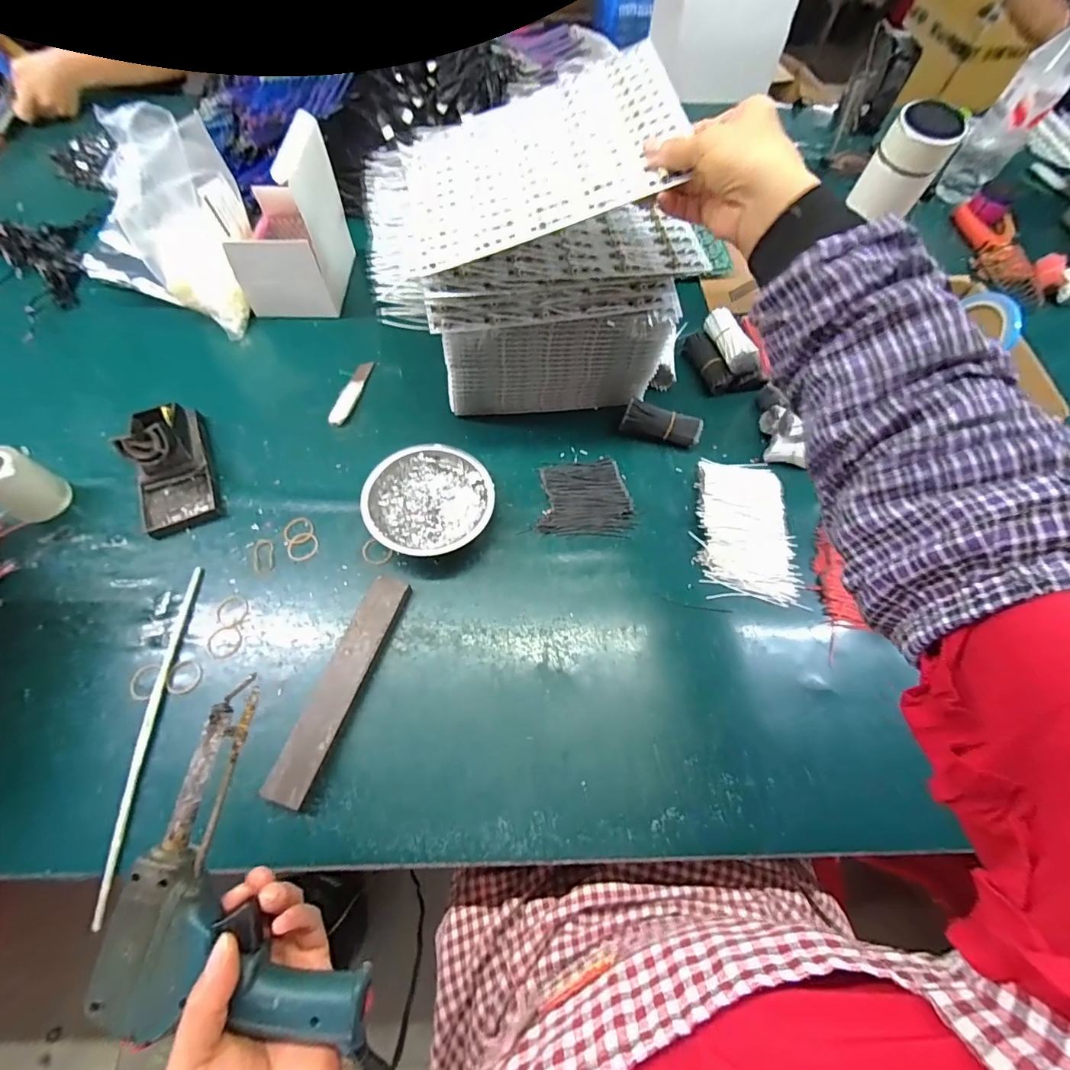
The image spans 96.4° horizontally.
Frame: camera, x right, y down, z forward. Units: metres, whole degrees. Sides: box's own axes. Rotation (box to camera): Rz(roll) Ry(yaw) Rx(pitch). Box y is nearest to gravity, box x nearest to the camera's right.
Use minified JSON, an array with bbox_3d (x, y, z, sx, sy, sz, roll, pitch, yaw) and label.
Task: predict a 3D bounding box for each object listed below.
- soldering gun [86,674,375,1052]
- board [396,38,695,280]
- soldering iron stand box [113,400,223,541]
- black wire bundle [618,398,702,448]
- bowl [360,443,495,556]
[{"bbox_3d":[-0.190,0.213,0.278,0.128,0.043,0.203,-26,69,-14],"label":"soldering gun"},{"bbox_3d":[-0.001,-0.317,0.403,0.237,0.007,0.183,-15,66,11],"label":"board"},{"bbox_3d":[-0.386,-0.080,0.495,0.073,0.066,0.140,-21,68,-12],"label":"soldering iron stand box"},{"bbox_3d":[0.148,-0.129,0.558,0.089,0.037,0.026,17,65,5],"label":"black wire bundle"},{"bbox_3d":[-0.108,-0.035,0.497,0.124,0.042,0.116,1,65,-3],"label":"bowl"}]

